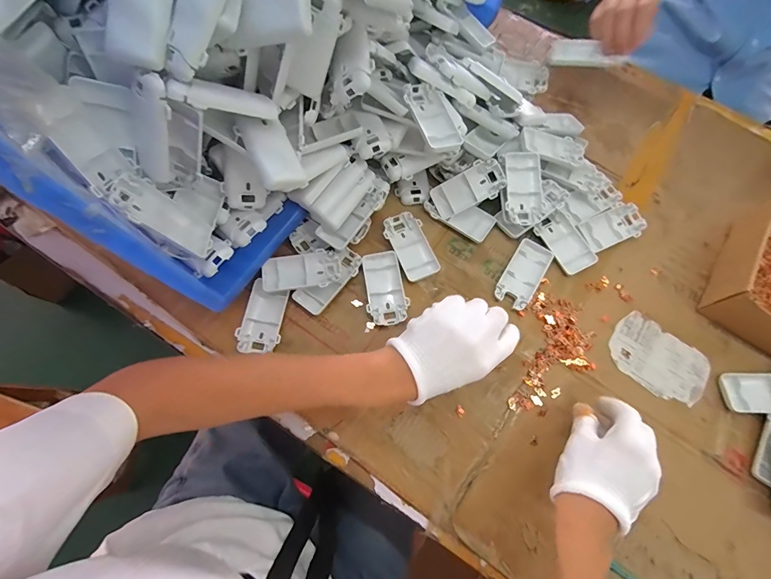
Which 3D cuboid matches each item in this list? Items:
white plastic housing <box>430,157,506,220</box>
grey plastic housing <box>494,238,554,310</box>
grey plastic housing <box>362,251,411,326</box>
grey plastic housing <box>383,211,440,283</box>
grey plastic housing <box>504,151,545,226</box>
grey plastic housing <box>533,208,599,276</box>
[{"bbox_3d":[0.112,-0.135,0.505,0.094,0.015,0.048,-29,101,12],"label":"white plastic housing"},{"bbox_3d":[0.179,-0.019,0.486,0.046,0.014,0.092,32,75,11],"label":"grey plastic housing"},{"bbox_3d":[-0.002,-0.002,0.481,0.052,0.012,0.093,-15,72,-4],"label":"grey plastic housing"},{"bbox_3d":[0.034,-0.058,0.500,0.048,0.016,0.095,-25,73,-7],"label":"grey plastic housing"},{"bbox_3d":[0.182,-0.133,0.493,0.052,0.010,0.094,-1,88,-7],"label":"grey plastic housing"},{"bbox_3d":[0.240,-0.063,0.500,0.051,0.012,0.086,-28,73,-8],"label":"grey plastic housing"}]

